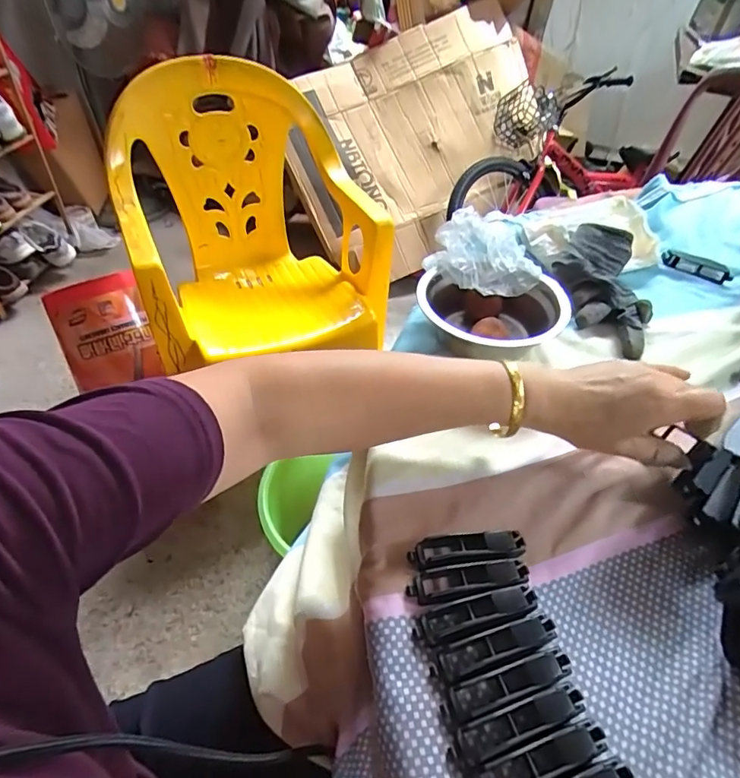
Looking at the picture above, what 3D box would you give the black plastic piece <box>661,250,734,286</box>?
[{"bbox_3d":[0.386,-0.146,0.577,0.076,0.014,0.033,24,50,20],"label":"black plastic piece"}]

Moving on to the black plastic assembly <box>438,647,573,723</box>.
[{"bbox_3d":[0.076,0.163,0.269,0.077,0.017,0.018,-11,48,-13],"label":"black plastic assembly"}]

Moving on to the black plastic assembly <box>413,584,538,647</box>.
[{"bbox_3d":[0.064,0.135,0.291,0.075,0.015,0.021,-9,47,-11],"label":"black plastic assembly"}]

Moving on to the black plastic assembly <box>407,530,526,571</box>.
[{"bbox_3d":[0.064,0.104,0.316,0.074,0.015,0.022,-3,46,-6],"label":"black plastic assembly"}]

